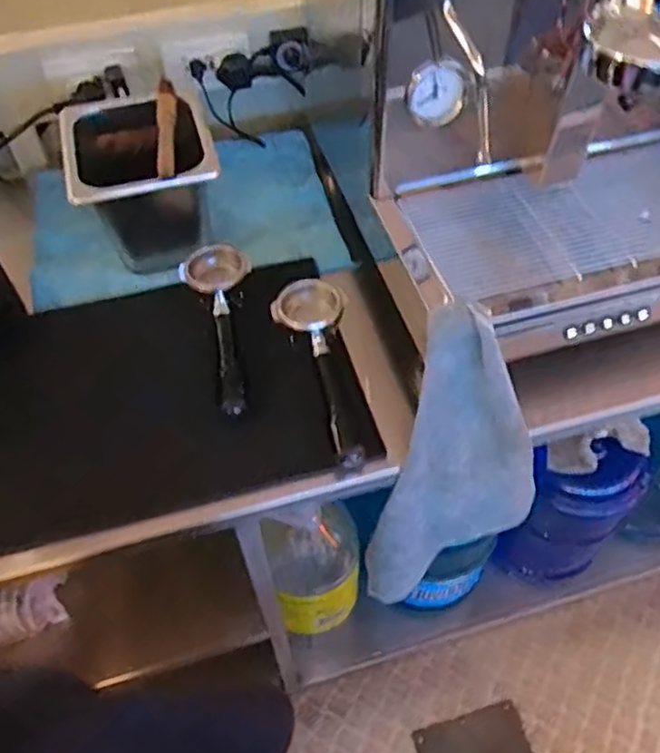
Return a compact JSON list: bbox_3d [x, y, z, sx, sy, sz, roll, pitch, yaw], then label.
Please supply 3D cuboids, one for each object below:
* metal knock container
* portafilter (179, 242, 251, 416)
[{"bbox_3d":[-0.218,-0.230,0.782,0.156,0.149,0.174,-18,56,-11],"label":"metal knock container"},{"bbox_3d":[-0.116,-0.053,0.715,0.078,0.050,0.211,-10,69,-5],"label":"portafilter"}]

